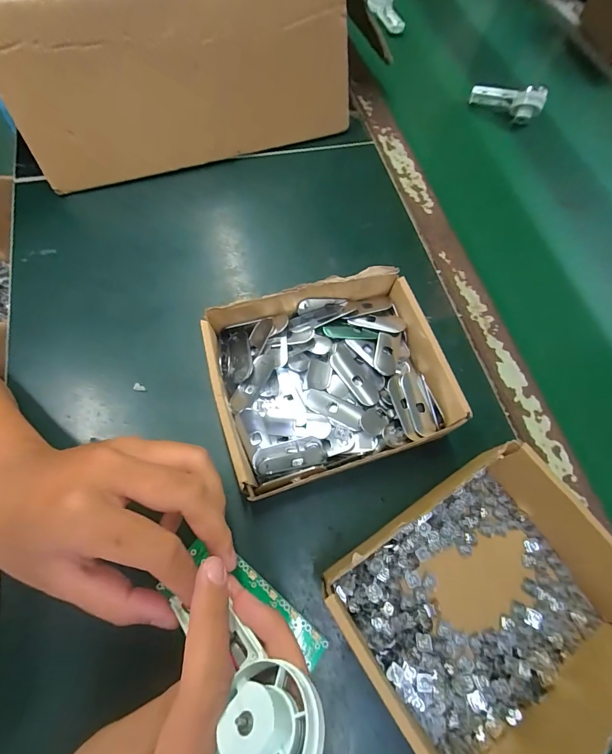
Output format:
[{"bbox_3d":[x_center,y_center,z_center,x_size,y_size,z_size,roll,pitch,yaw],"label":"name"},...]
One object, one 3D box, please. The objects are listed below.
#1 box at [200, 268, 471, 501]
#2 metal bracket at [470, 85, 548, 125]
[{"bbox_3d":[0.017,0.001,0.277,0.163,0.057,0.135,-16,69,-9],"label":"box"},{"bbox_3d":[0.264,-0.365,0.461,0.090,0.042,0.021,24,68,7],"label":"metal bracket"}]

